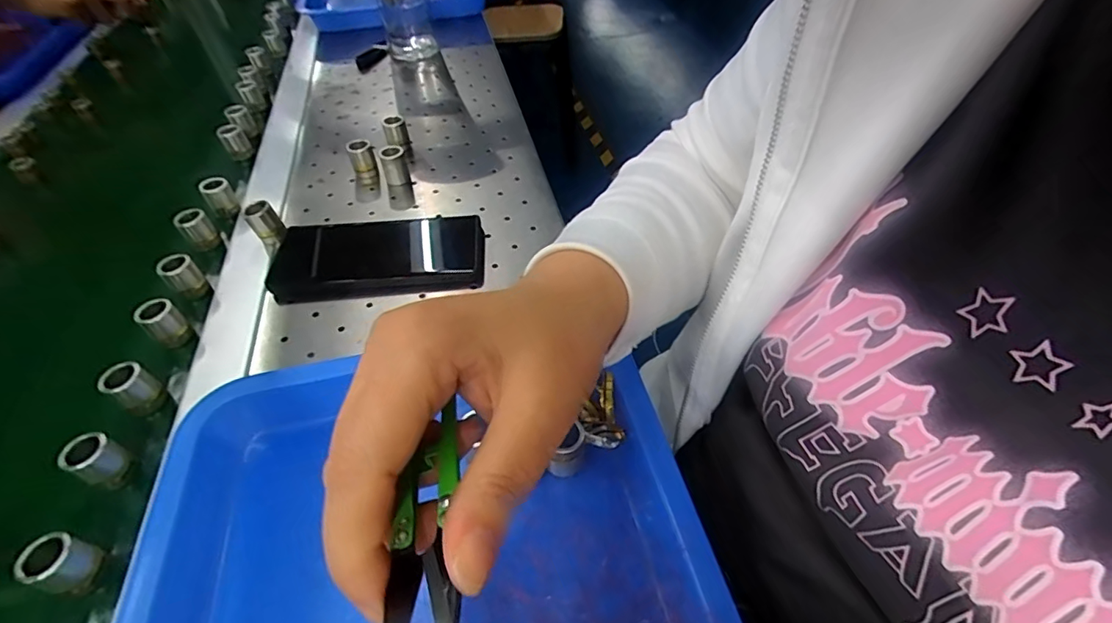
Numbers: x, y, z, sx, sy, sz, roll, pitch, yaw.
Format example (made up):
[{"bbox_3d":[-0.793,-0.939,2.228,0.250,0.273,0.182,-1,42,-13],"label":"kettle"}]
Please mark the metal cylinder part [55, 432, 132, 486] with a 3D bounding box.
[{"bbox_3d":[-0.266,0.086,0.297,0.019,0.028,0.023,15,50,16],"label":"metal cylinder part"}]

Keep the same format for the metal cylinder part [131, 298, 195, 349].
[{"bbox_3d":[-0.284,0.009,0.371,0.021,0.030,0.024,29,55,26],"label":"metal cylinder part"}]

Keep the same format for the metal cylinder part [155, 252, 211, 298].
[{"bbox_3d":[-0.293,-0.027,0.403,0.021,0.032,0.024,34,58,28],"label":"metal cylinder part"}]

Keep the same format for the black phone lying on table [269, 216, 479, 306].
[{"bbox_3d":[-0.152,-0.048,0.421,0.182,0.014,0.081,-4,48,-1],"label":"black phone lying on table"}]

